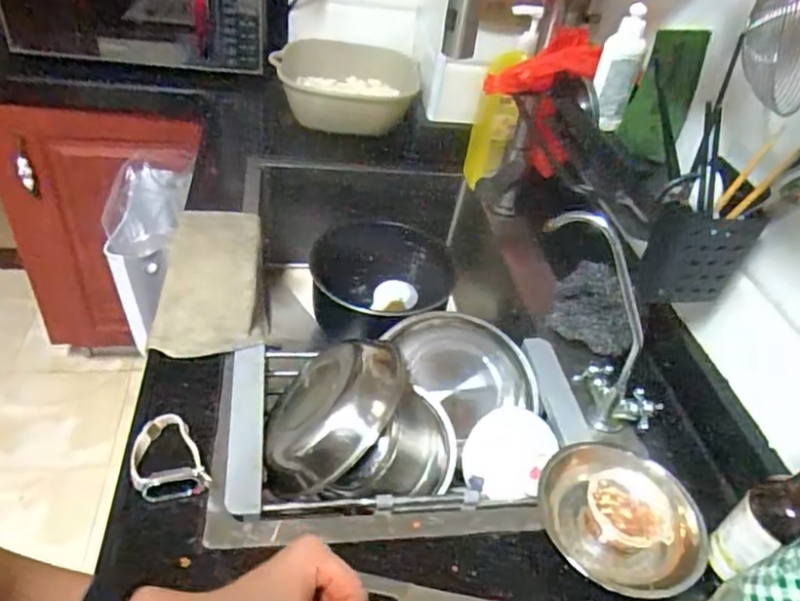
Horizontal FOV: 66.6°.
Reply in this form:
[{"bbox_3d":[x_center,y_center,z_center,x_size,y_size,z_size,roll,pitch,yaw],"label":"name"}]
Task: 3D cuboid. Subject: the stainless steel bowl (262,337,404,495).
[{"bbox_3d":[-0.070,0.116,0.619,0.078,0.155,0.162,42,22,-25],"label":"stainless steel bowl"}]

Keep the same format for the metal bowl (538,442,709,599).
[{"bbox_3d":[0.202,0.191,0.558,0.143,0.039,0.133,5,40,-4],"label":"metal bowl"}]

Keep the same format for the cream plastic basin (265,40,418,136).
[{"bbox_3d":[-0.103,-0.370,1.115,0.247,0.126,0.212,8,41,-2],"label":"cream plastic basin"}]

